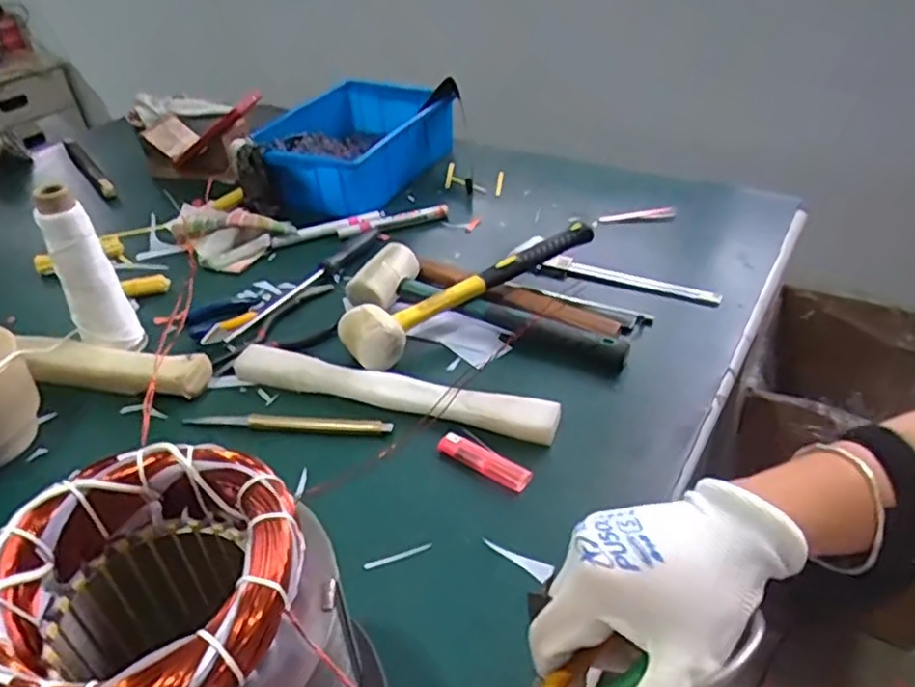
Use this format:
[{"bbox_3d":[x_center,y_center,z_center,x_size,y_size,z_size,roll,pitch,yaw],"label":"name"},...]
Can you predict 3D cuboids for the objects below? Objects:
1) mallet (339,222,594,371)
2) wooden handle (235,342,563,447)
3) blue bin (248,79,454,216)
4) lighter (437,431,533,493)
[{"bbox_3d":[0.023,-0.050,0.675,0.287,0.056,0.070,-22,41,-24],"label":"mallet"},{"bbox_3d":[-0.058,0.038,0.594,0.295,0.021,0.036,10,39,16],"label":"wooden handle"},{"bbox_3d":[-0.151,-0.279,0.960,0.206,0.093,0.275,17,42,25],"label":"blue bin"},{"bbox_3d":[0.021,0.092,0.532,0.078,0.011,0.019,21,43,27],"label":"lighter"}]

